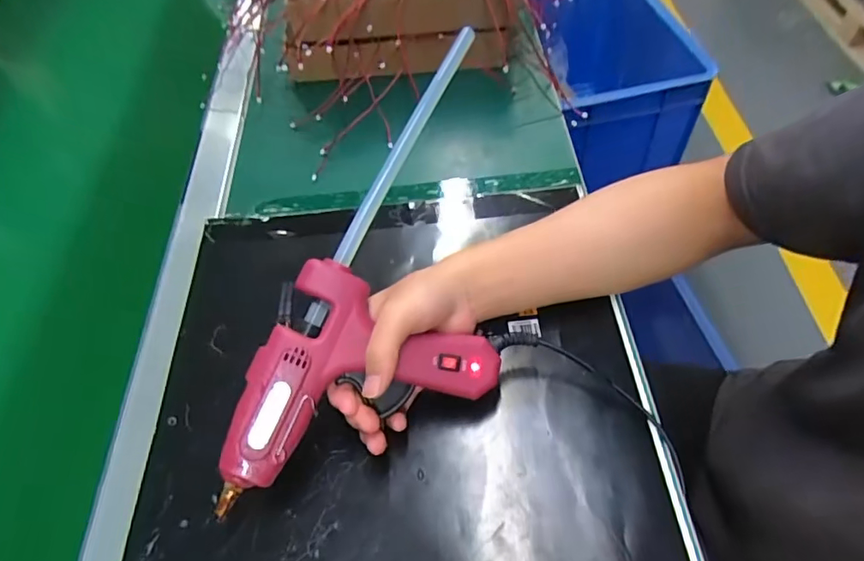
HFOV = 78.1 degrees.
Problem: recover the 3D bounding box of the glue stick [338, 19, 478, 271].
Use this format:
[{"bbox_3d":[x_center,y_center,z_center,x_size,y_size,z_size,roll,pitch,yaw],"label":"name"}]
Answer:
[{"bbox_3d":[-0.017,-0.103,0.388,0.009,0.014,0.206,23,76,20],"label":"glue stick"}]

